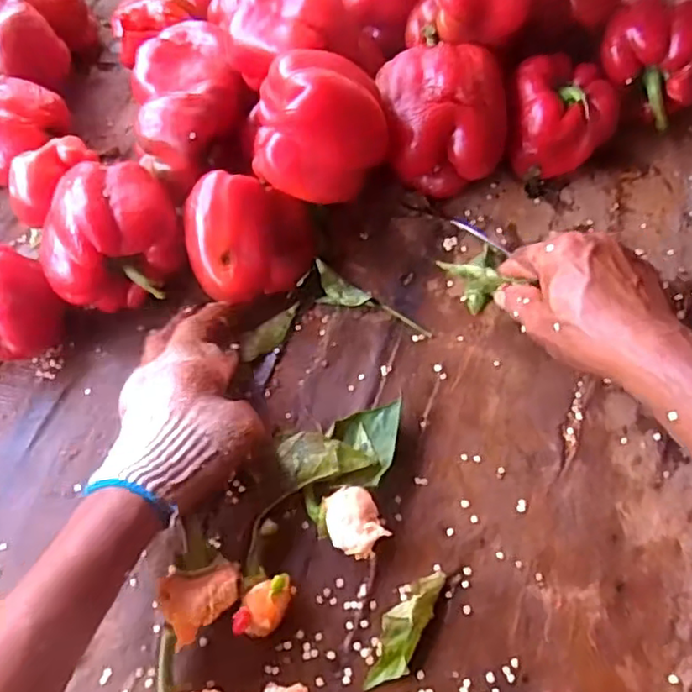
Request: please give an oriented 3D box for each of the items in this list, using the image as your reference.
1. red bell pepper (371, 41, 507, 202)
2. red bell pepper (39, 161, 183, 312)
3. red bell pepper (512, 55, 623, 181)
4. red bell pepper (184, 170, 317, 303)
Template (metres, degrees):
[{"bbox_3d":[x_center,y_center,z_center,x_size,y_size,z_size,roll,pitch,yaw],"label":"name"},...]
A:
[{"bbox_3d":[0.078,-0.174,0.505,0.094,0.094,0.080,-6,61,1],"label":"red bell pepper"},{"bbox_3d":[-0.176,-0.084,0.469,0.101,0.071,0.090,-12,61,-3],"label":"red bell pepper"},{"bbox_3d":[0.173,-0.182,0.518,0.083,0.071,0.083,1,64,-1],"label":"red bell pepper"},{"bbox_3d":[-0.072,-0.073,0.473,0.093,0.079,0.076,2,61,5],"label":"red bell pepper"}]

